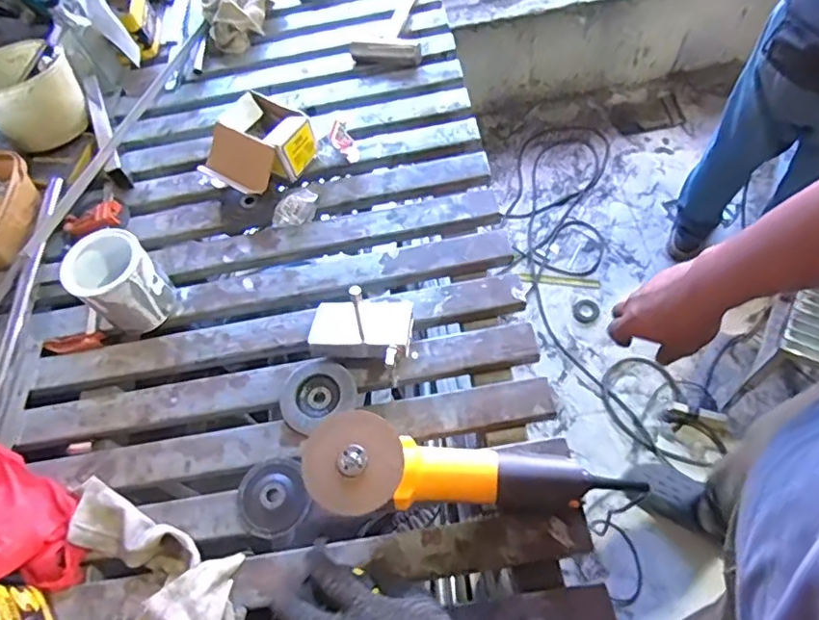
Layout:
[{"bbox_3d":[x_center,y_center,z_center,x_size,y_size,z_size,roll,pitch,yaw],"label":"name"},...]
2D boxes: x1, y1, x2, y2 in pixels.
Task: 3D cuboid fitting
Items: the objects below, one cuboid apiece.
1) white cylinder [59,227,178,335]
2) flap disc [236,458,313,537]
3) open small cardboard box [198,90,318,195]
[{"bbox_3d":[-0.388,-0.040,0.766,0.101,0.114,0.117,-40,64,-16],"label":"white cylinder"},{"bbox_3d":[-0.159,0.218,0.659,0.079,0.018,0.082,-3,60,6],"label":"flap disc"},{"bbox_3d":[-0.233,-0.251,0.890,0.153,0.079,0.150,29,68,21],"label":"open small cardboard box"}]

